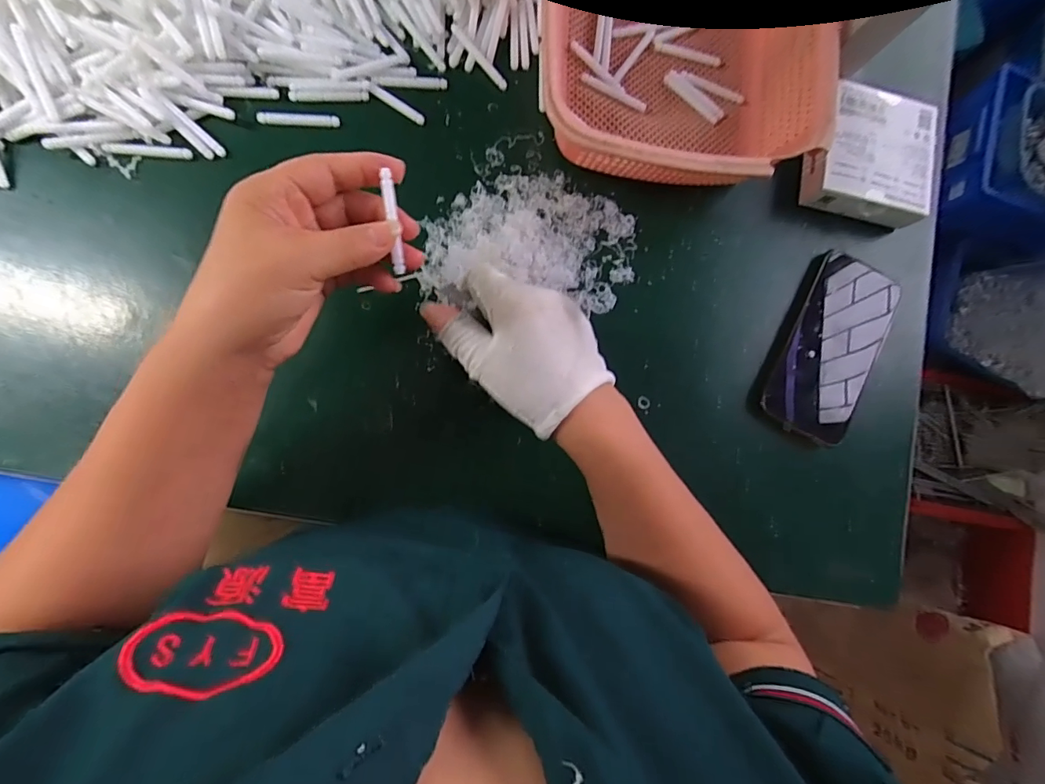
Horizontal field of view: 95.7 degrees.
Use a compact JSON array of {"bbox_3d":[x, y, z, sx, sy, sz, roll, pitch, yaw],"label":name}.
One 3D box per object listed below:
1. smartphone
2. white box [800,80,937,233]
[{"bbox_3d":[0.262,-0.040,0.399,0.075,0.015,0.159,29,84,-5],"label":"smartphone"},{"bbox_3d":[0.299,-0.202,0.407,0.100,0.034,0.107,11,86,-6],"label":"white box"}]

